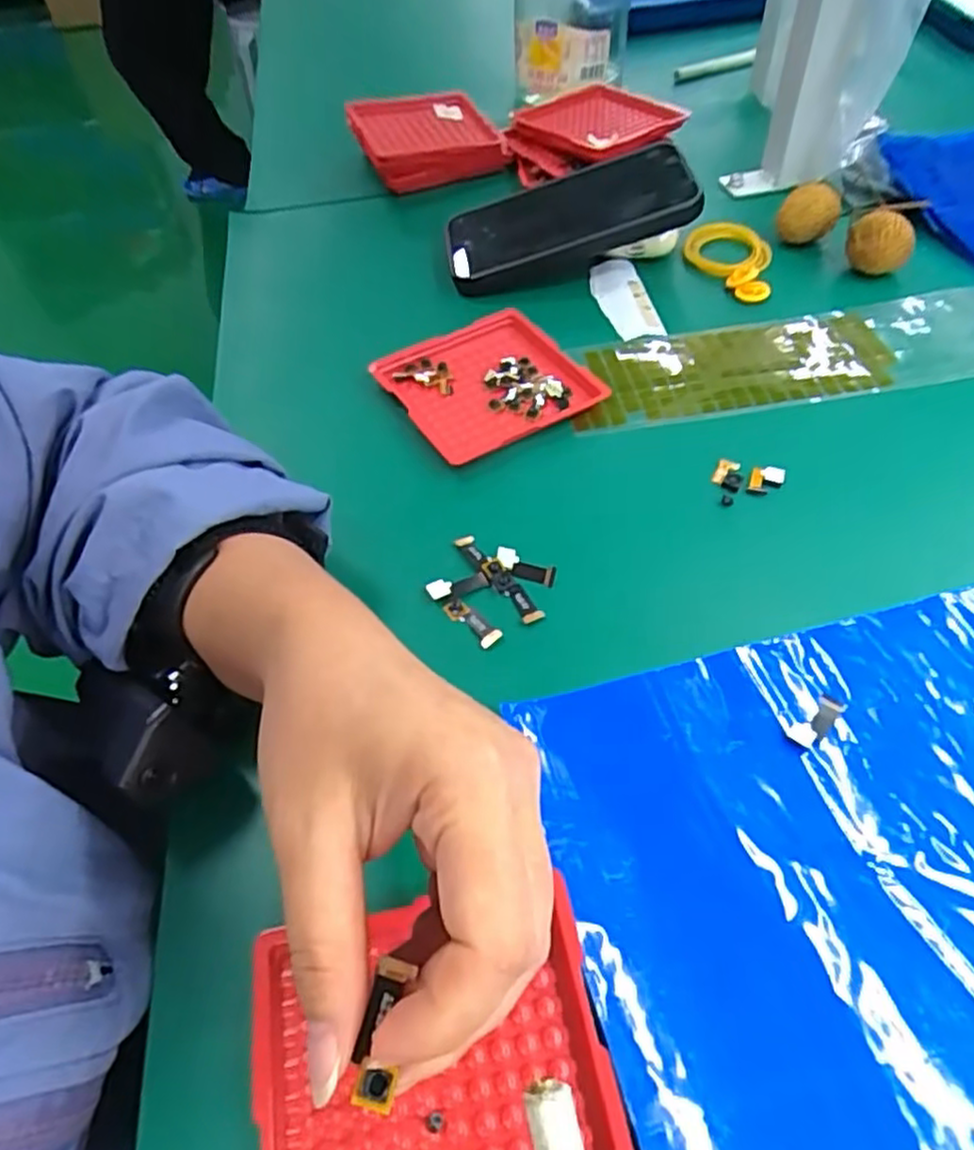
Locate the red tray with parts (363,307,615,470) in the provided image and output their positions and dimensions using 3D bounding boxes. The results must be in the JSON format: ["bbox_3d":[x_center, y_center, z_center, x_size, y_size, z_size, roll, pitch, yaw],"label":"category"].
[{"bbox_3d":[-0.001,-0.108,0.397,0.097,0.012,0.096,-28,56,-16],"label":"red tray with parts"}]

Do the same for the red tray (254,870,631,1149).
[{"bbox_3d":[-0.015,0.148,0.203,0.101,0.010,0.096,-12,53,-5],"label":"red tray"}]

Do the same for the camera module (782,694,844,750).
[{"bbox_3d":[0.126,0.055,0.268,0.029,0.004,0.011,-33,58,-19],"label":"camera module"}]

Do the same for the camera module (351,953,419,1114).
[{"bbox_3d":[-0.024,0.103,0.159,0.009,0.004,0.029,2,54,6],"label":"camera module"}]

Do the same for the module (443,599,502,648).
[{"bbox_3d":[-0.007,0.020,0.303,0.028,0.004,0.009,37,64,27],"label":"module"}]

